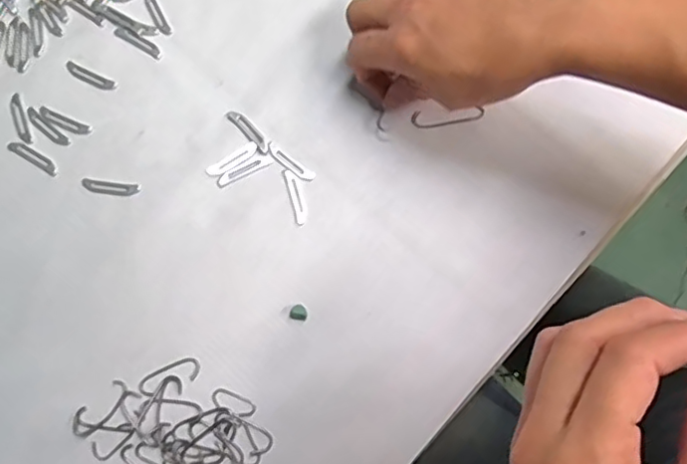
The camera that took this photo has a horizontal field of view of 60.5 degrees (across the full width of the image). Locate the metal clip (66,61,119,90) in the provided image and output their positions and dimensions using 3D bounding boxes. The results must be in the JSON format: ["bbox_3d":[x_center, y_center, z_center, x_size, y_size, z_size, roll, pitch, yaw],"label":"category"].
[{"bbox_3d":[-0.157,-0.097,0.364,0.034,0.004,0.008,26,78,5],"label":"metal clip"}]

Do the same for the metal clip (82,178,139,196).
[{"bbox_3d":[-0.138,-0.026,0.345,0.034,0.004,0.008,8,77,1],"label":"metal clip"}]

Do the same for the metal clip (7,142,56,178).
[{"bbox_3d":[-0.184,-0.045,0.350,0.034,0.004,0.008,31,78,6],"label":"metal clip"}]

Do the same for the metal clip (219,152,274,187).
[{"bbox_3d":[-0.059,-0.038,0.349,0.035,0.004,0.009,-30,79,-8],"label":"metal clip"}]

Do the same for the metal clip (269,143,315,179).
[{"bbox_3d":[-0.032,-0.042,0.352,0.032,0.004,0.007,37,79,7],"label":"metal clip"}]

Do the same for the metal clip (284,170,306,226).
[{"bbox_3d":[-0.028,-0.021,0.347,0.006,0.004,0.033,-14,77,-4],"label":"metal clip"}]

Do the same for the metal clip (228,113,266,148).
[{"bbox_3d":[-0.057,-0.062,0.355,0.029,0.004,0.007,44,80,9],"label":"metal clip"}]

